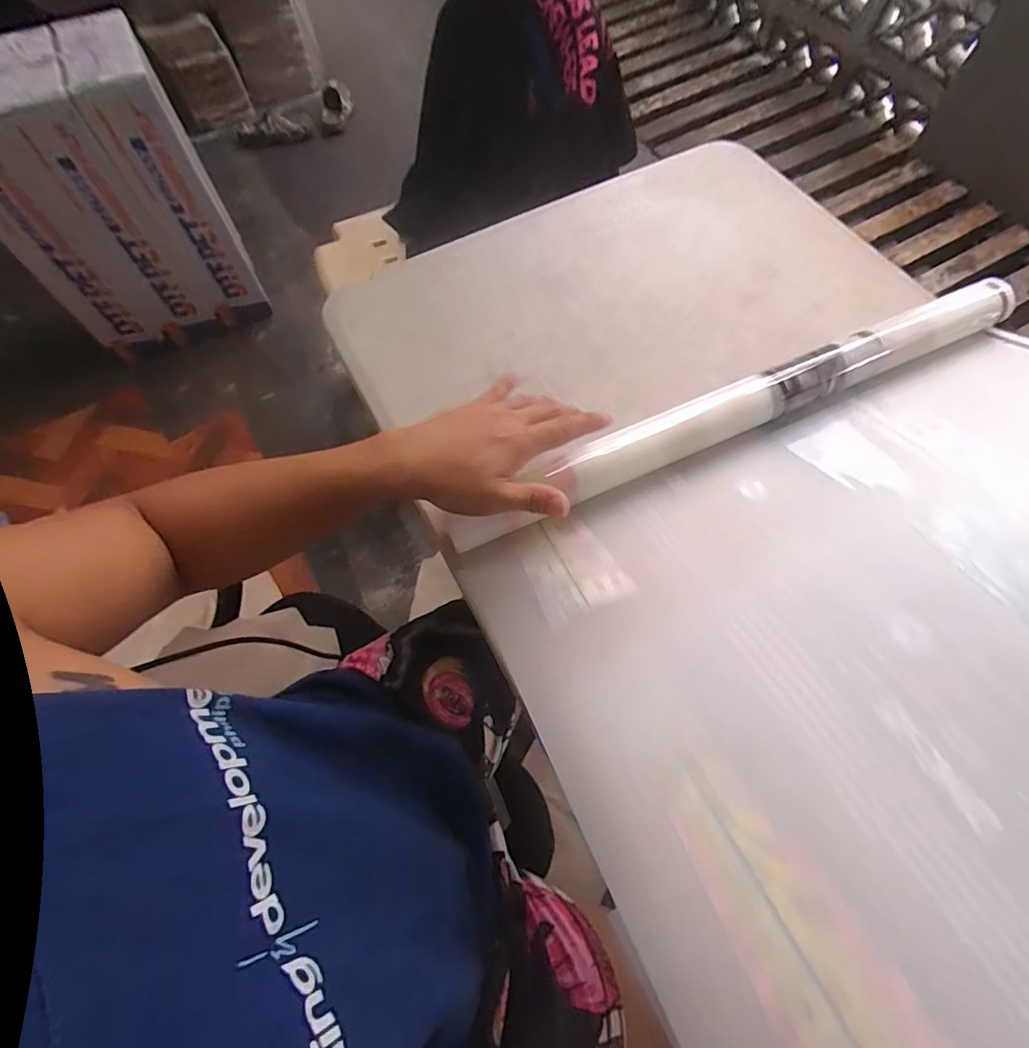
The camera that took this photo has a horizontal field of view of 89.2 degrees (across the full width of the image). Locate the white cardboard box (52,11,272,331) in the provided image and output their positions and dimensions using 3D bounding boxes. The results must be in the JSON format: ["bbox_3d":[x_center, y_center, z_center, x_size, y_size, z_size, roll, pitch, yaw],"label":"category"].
[{"bbox_3d":[-0.856,-0.849,1.353,0.168,0.640,0.264,-26,66,-9],"label":"white cardboard box"}]

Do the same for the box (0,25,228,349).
[{"bbox_3d":[-1.024,-0.816,1.348,0.157,0.624,0.343,-28,67,-10],"label":"box"}]

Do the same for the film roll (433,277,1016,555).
[{"bbox_3d":[0.213,-0.111,0.490,0.593,0.034,0.043,-24,66,-8],"label":"film roll"}]

